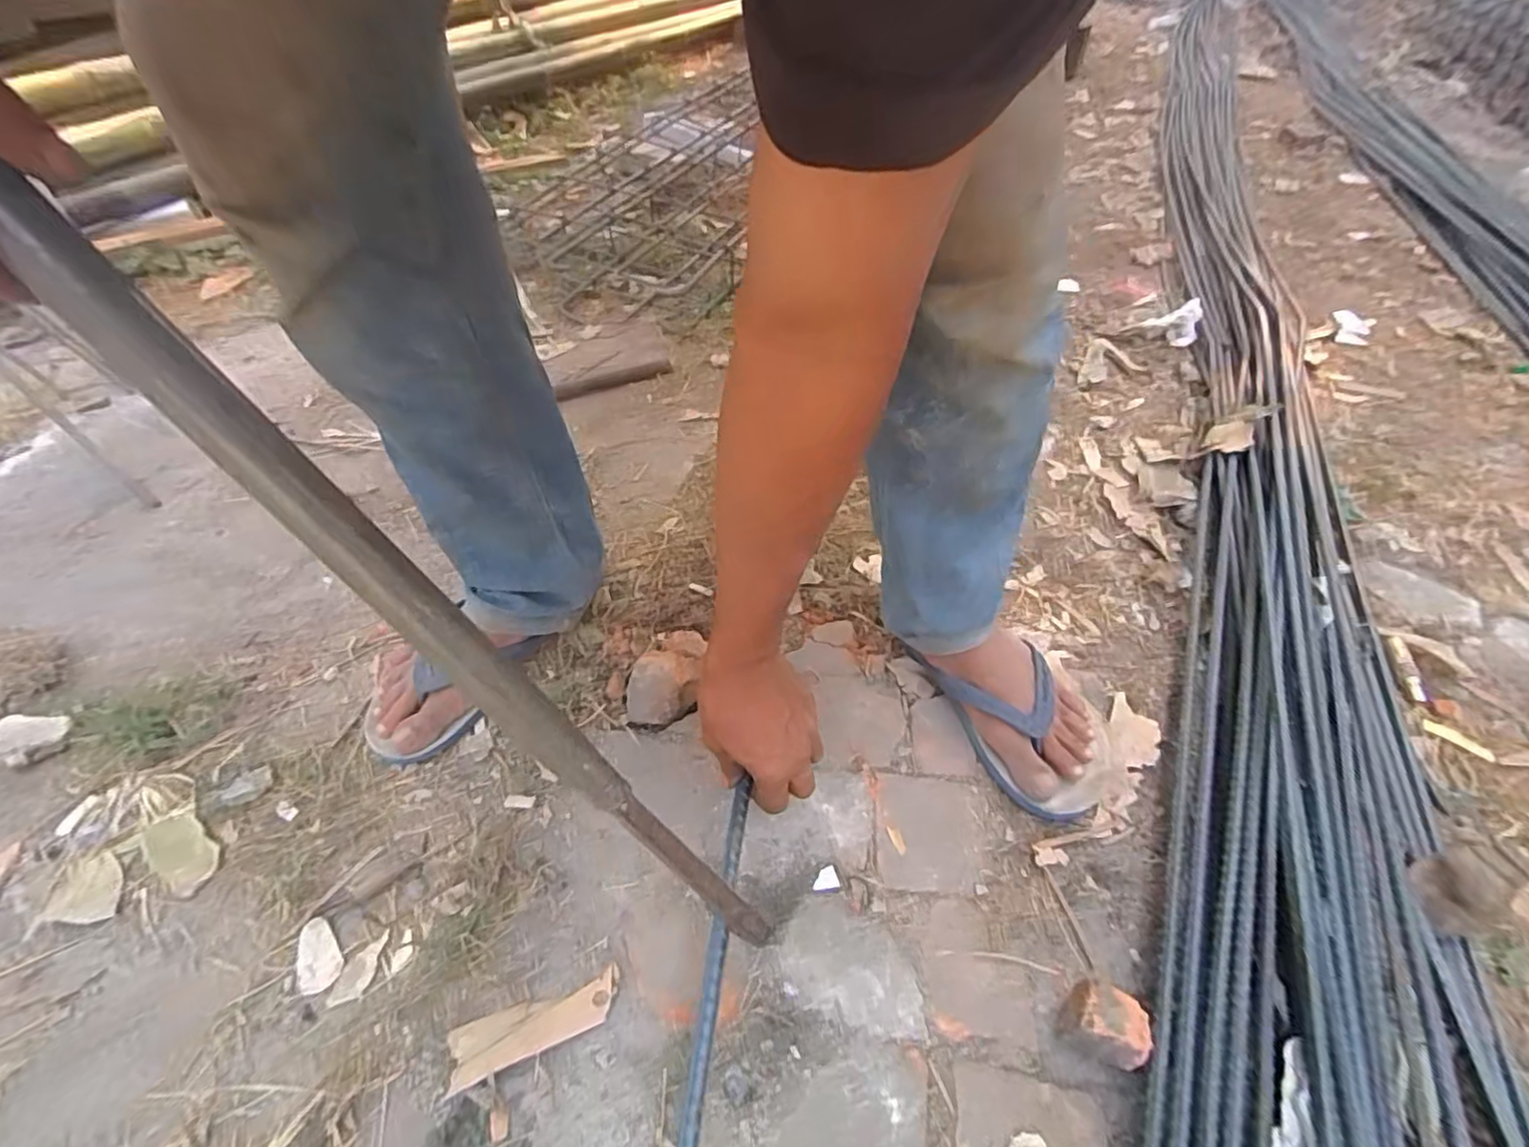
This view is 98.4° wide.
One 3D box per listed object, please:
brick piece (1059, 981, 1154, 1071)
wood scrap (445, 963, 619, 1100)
[{"bbox_3d":[0.234,0.308,0.453,0.054,0.048,0.043,31,55,25],"label":"brick piece"},{"bbox_3d":[-0.157,0.311,0.454,0.113,0.015,0.035,-16,50,-14],"label":"wood scrap"}]

